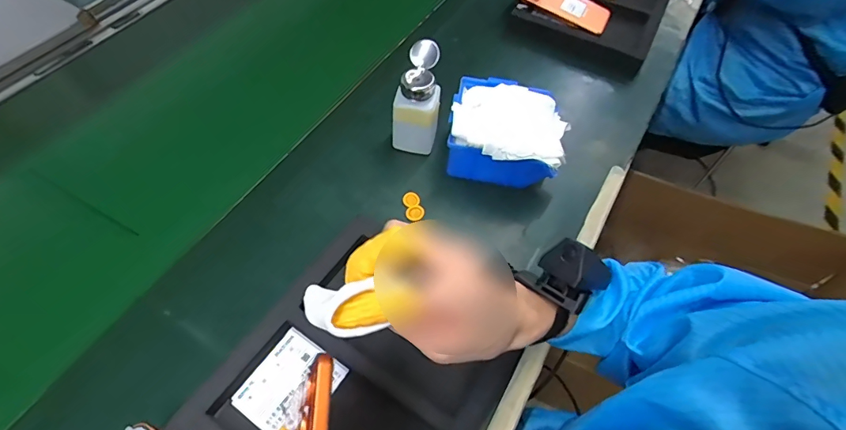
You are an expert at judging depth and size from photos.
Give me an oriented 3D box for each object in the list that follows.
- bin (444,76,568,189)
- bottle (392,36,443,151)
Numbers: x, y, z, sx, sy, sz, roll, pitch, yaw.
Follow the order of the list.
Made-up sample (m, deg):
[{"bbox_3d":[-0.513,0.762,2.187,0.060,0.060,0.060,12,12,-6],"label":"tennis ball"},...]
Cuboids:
[{"bbox_3d":[0.104,-0.098,0.567,0.145,0.080,0.130,14,57,7],"label":"bin"},{"bbox_3d":[-0.005,-0.138,0.553,0.057,0.132,0.069,12,56,6],"label":"bottle"}]

